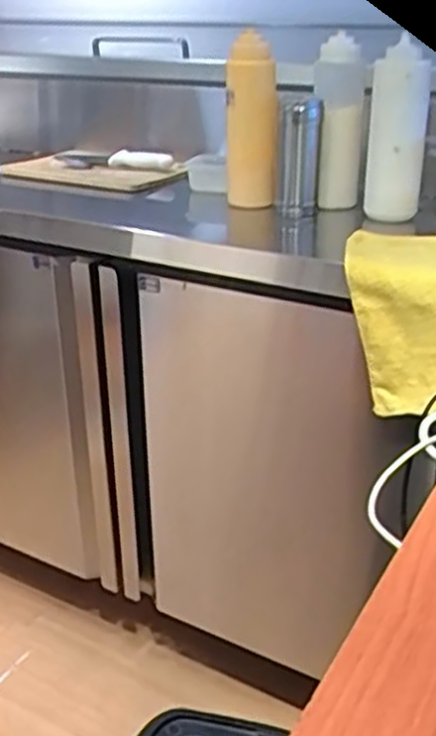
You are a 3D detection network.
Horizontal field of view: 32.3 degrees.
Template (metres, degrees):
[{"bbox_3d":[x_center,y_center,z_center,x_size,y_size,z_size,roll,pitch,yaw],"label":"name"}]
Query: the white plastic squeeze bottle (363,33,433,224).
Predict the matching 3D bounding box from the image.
[{"bbox_3d":[0.238,-0.307,1.003,0.075,0.211,0.066,4,26,11],"label":"white plastic squeeze bottle"}]

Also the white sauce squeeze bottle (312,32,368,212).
[{"bbox_3d":[0.168,-0.341,1.057,0.069,0.219,0.050,2,26,6],"label":"white sauce squeeze bottle"}]

